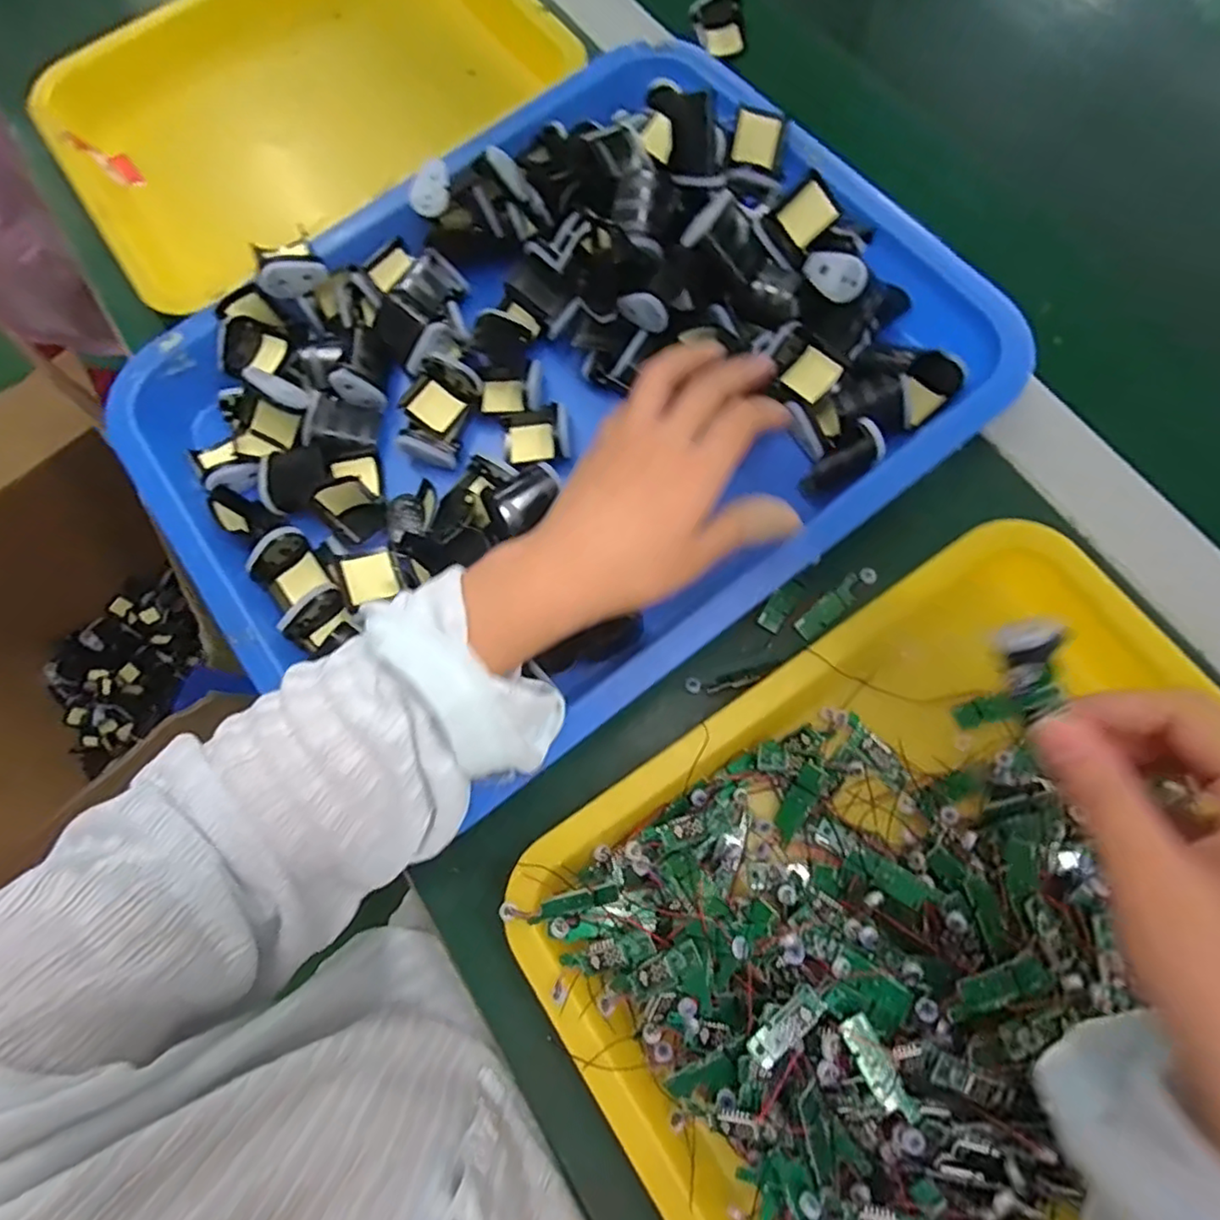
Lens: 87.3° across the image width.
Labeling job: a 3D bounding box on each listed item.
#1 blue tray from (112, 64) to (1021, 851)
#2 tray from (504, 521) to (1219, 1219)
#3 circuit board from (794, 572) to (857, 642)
[{"bbox_3d":[-0.026,-0.127,0.364,0.442,0.064,0.329,-37,76,-6],"label":"blue tray"},{"bbox_3d":[0.145,0.136,0.280,0.327,0.052,0.259,-36,76,-5],"label":"tray"},{"bbox_3d":[0.119,-0.001,0.346,0.043,0.005,0.013,-40,76,-7],"label":"circuit board"}]

